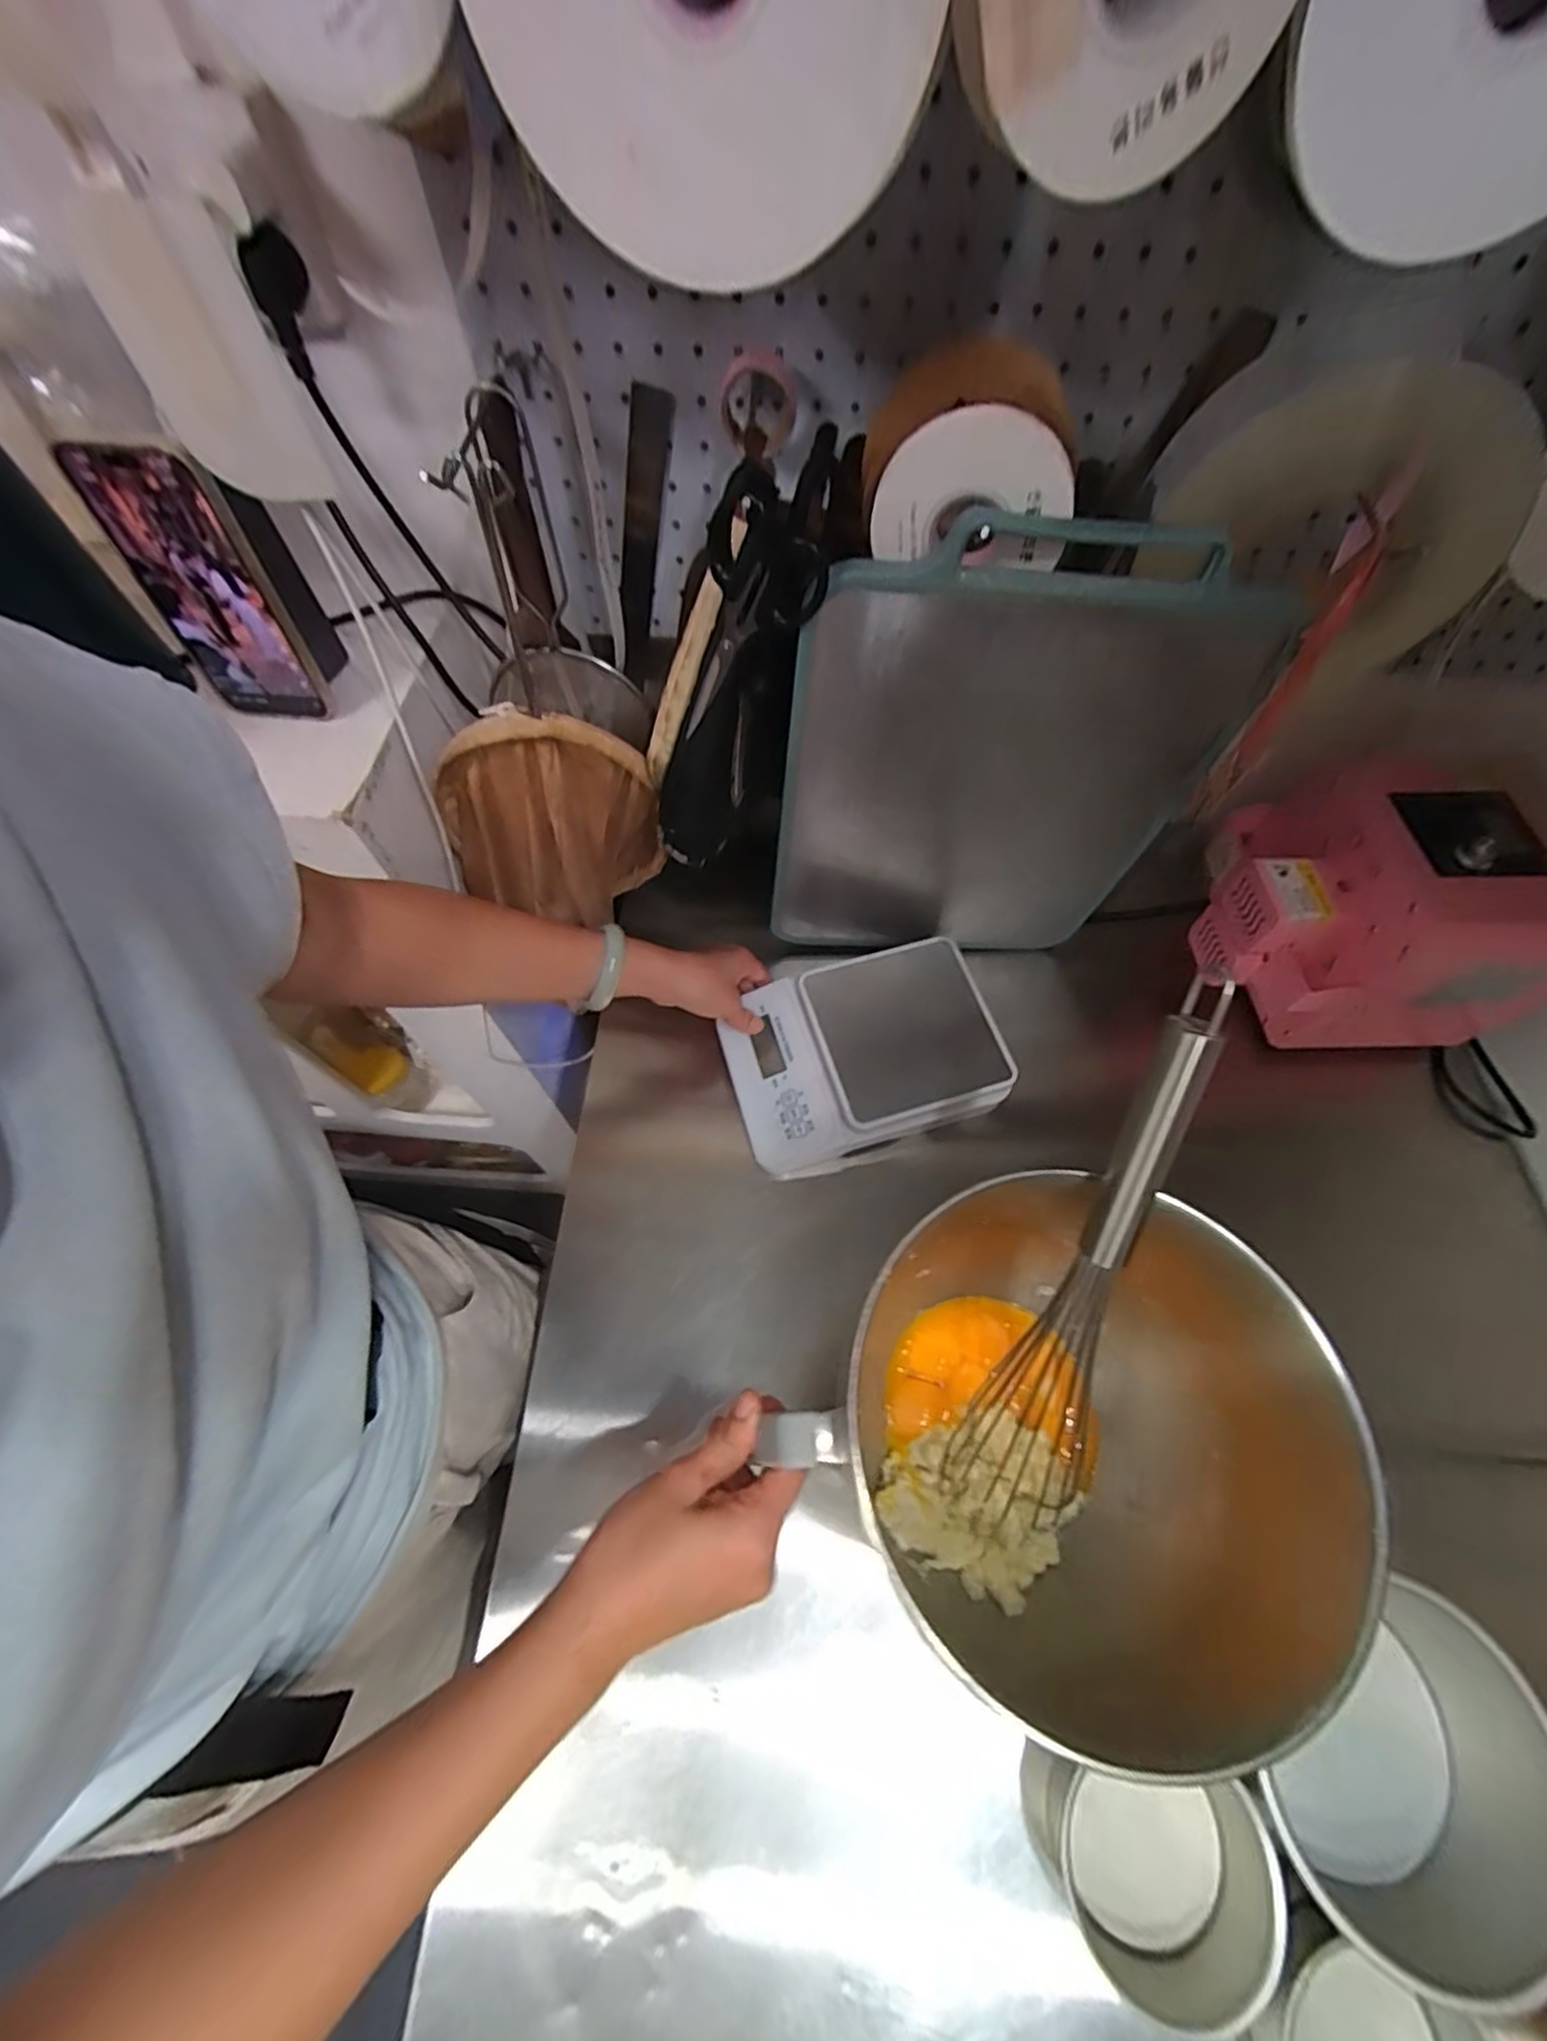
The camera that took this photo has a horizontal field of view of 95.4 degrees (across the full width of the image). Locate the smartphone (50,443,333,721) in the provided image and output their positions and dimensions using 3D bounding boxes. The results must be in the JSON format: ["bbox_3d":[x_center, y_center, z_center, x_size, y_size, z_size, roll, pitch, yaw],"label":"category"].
[{"bbox_3d":[-0.359,-0.266,0.448,0.083,0.159,0.009,7,57,3],"label":"smartphone"}]

